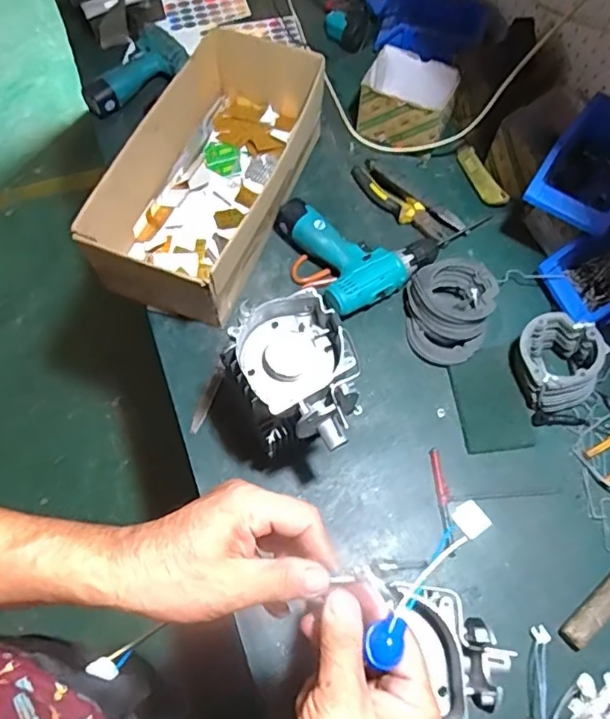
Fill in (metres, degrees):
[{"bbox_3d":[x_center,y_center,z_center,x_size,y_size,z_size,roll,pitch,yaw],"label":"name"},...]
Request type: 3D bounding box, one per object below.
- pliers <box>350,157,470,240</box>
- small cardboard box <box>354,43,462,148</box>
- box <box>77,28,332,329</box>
[{"bbox_3d":[0.158,-0.249,0.902,0.206,0.027,0.053,38,69,15],"label":"pliers"},{"bbox_3d":[0.173,-0.426,0.947,0.154,0.093,0.124,18,65,7],"label":"small cardboard box"},{"bbox_3d":[-0.127,-0.274,0.846,0.205,0.137,0.439,20,66,8],"label":"box"}]

